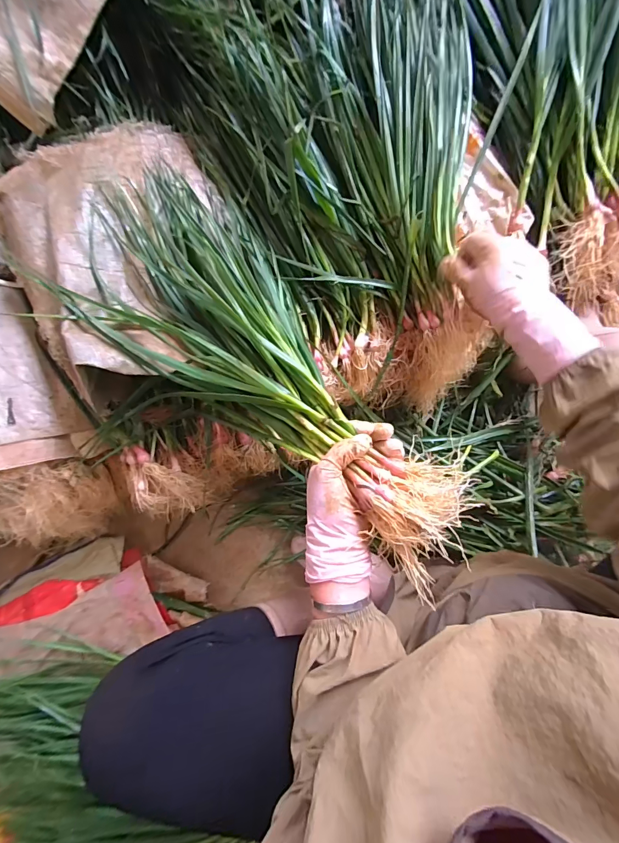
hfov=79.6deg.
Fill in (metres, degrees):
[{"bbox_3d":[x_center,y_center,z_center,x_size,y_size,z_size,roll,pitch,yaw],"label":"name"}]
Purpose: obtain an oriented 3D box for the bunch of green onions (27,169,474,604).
[{"bbox_3d":[-0.078,-0.072,0.449,0.227,0.113,0.603,-44,70,2],"label":"bunch of green onions"}]

